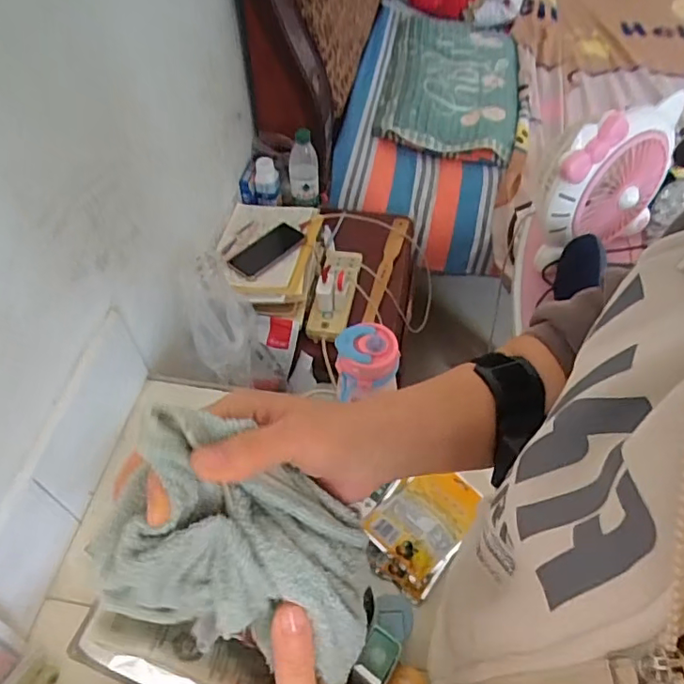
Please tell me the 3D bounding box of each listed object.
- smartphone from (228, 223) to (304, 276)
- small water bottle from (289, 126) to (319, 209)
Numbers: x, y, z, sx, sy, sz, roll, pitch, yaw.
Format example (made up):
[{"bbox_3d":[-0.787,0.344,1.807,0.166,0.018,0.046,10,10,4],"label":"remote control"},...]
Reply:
[{"bbox_3d":[-0.149,-0.186,1.134,0.153,0.011,0.069,-36,72,-13],"label":"smartphone"},{"bbox_3d":[-0.085,-0.384,1.238,0.066,0.170,0.055,-3,29,-2],"label":"small water bottle"}]

